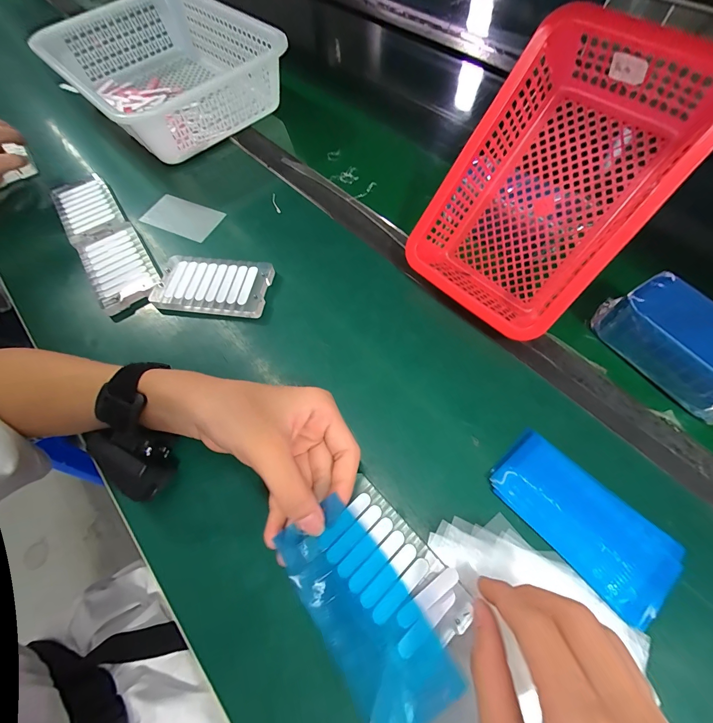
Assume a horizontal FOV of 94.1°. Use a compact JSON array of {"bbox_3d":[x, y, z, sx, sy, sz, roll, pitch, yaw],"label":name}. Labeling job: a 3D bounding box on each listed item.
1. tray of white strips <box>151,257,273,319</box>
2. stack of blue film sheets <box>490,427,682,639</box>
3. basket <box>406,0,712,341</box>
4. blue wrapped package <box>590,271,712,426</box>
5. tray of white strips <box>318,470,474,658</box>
[{"bbox_3d":[-0.155,-0.082,0.359,0.119,0.018,0.060,5,63,4],"label":"tray of white strips"},{"bbox_3d":[0.168,0.117,0.249,0.064,0.009,0.128,-39,68,-17],"label":"stack of blue film sheets"},{"bbox_3d":[0.166,-0.147,0.297,0.149,0.218,0.071,40,26,15],"label":"basket"},{"bbox_3d":[0.286,-0.013,0.292,0.064,0.052,0.132,-31,66,-14],"label":"blue wrapped package"},{"bbox_3d":[0.025,0.148,0.238,0.058,0.013,0.108,-42,69,-18],"label":"tray of white strips"}]

